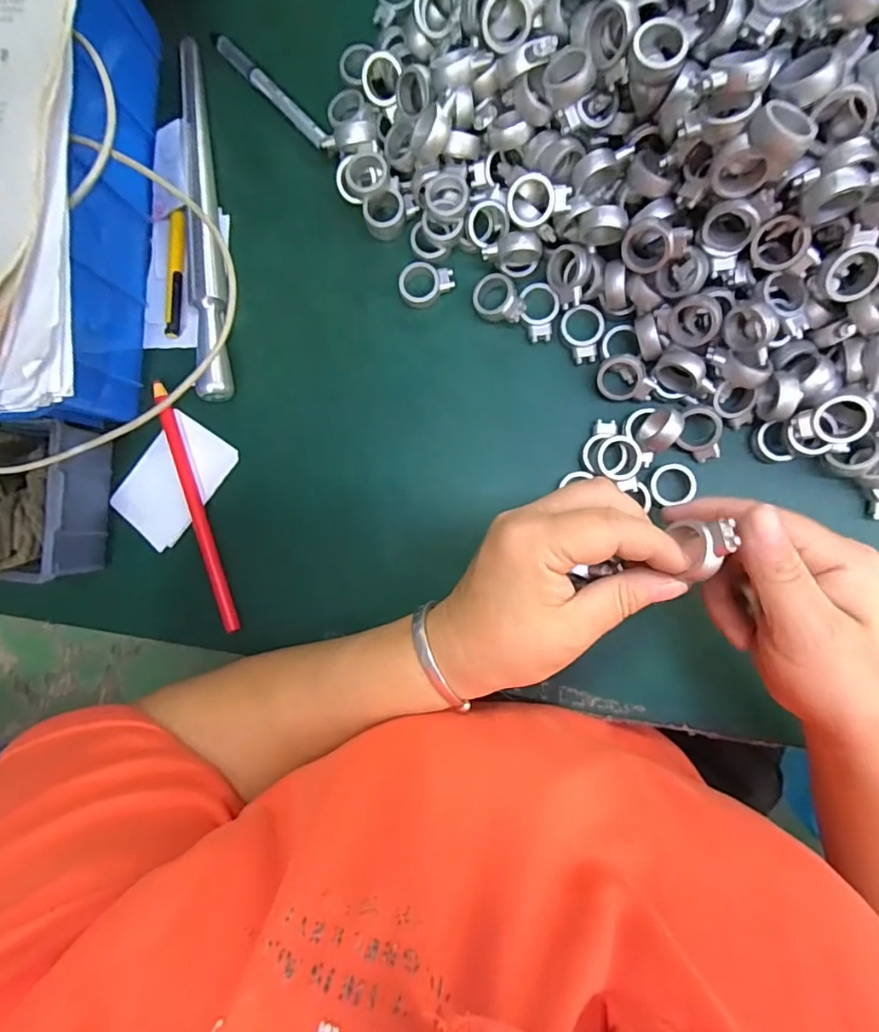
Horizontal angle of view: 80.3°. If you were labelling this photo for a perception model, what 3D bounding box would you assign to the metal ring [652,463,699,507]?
[{"bbox_3d":[0.137,-0.019,0.306,0.026,0.008,0.023,-18,88,7],"label":"metal ring"}]

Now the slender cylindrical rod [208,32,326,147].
[{"bbox_3d":[-0.111,-0.276,0.337,0.010,0.007,0.103,-44,85,5],"label":"slender cylindrical rod"}]

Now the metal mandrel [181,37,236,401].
[{"bbox_3d":[-0.150,-0.189,0.334,0.019,0.023,0.229,-6,89,7],"label":"metal mandrel"}]

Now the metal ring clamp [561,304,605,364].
[{"bbox_3d":[0.087,-0.110,0.316,0.024,0.007,0.033,-6,89,7],"label":"metal ring clamp"}]

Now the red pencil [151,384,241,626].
[{"bbox_3d":[-0.159,-0.006,0.342,0.009,0.010,0.167,-18,88,7],"label":"red pencil"}]

